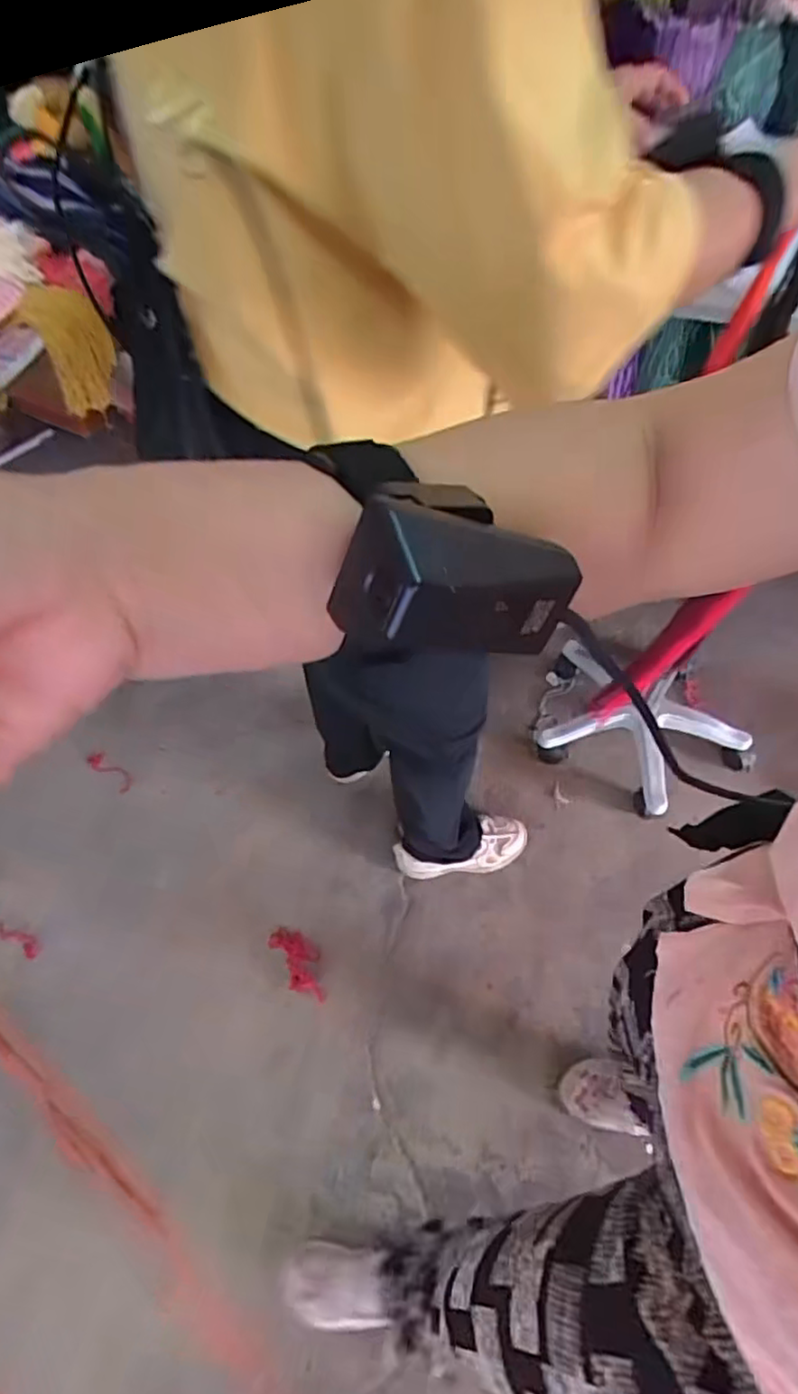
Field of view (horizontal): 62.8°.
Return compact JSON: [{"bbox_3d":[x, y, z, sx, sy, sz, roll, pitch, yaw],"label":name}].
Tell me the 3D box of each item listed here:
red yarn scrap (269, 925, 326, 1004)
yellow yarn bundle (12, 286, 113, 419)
[{"bbox_3d":[-0.169,0.453,1.111,0.059,0.014,0.138,-29,59,-17],"label":"red yarn scrap"},{"bbox_3d":[-0.576,-0.611,1.160,0.125,0.216,0.039,5,56,5],"label":"yellow yarn bundle"}]

